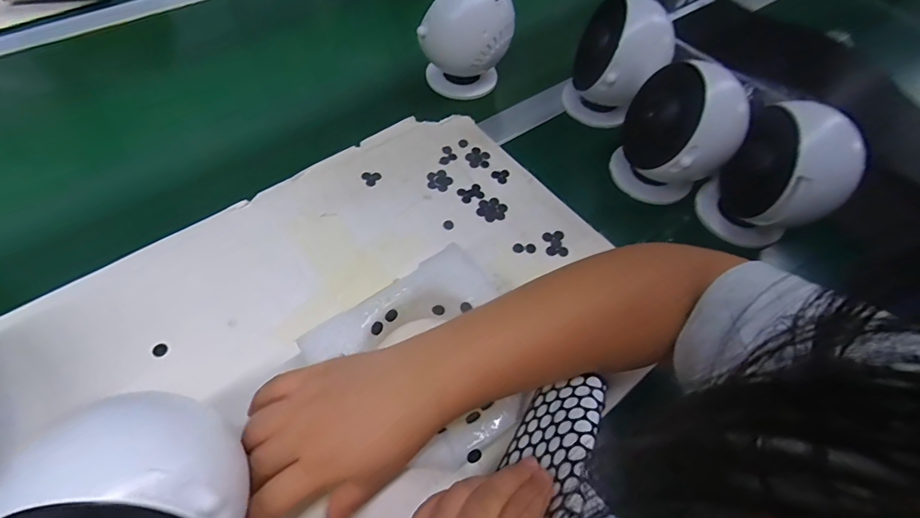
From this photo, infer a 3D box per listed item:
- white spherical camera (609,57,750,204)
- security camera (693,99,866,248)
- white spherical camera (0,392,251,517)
[{"bbox_3d":[0.203,-0.115,0.433,0.098,0.112,0.088,25,58,13],"label":"white spherical camera"},{"bbox_3d":[0.293,-0.072,0.422,0.080,0.120,0.097,-35,65,-24],"label":"security camera"},{"bbox_3d":[-0.161,0.122,0.233,0.089,0.109,0.090,2,56,-2],"label":"white spherical camera"}]

